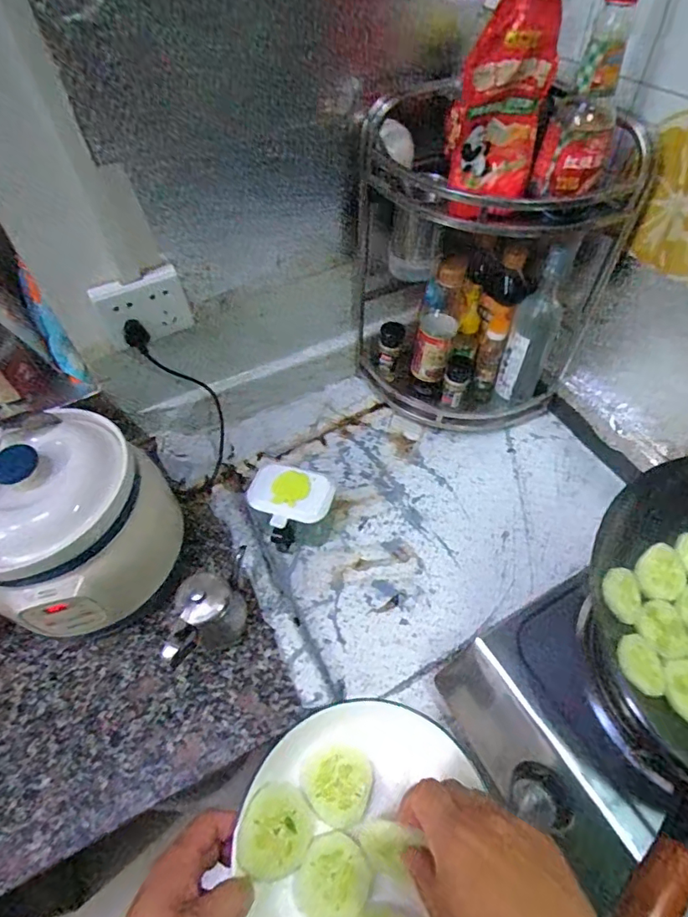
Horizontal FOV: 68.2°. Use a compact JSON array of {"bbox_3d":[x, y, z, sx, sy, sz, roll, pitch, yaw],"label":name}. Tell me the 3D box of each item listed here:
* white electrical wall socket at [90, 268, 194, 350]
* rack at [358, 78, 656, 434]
[{"bbox_3d":[-0.254,-0.191,0.650,0.107,0.090,0.024,-30,59,-18],"label":"white electrical wall socket"},{"bbox_3d":[0.186,-0.246,0.734,0.204,0.412,0.293,-37,62,-22],"label":"rack"}]

